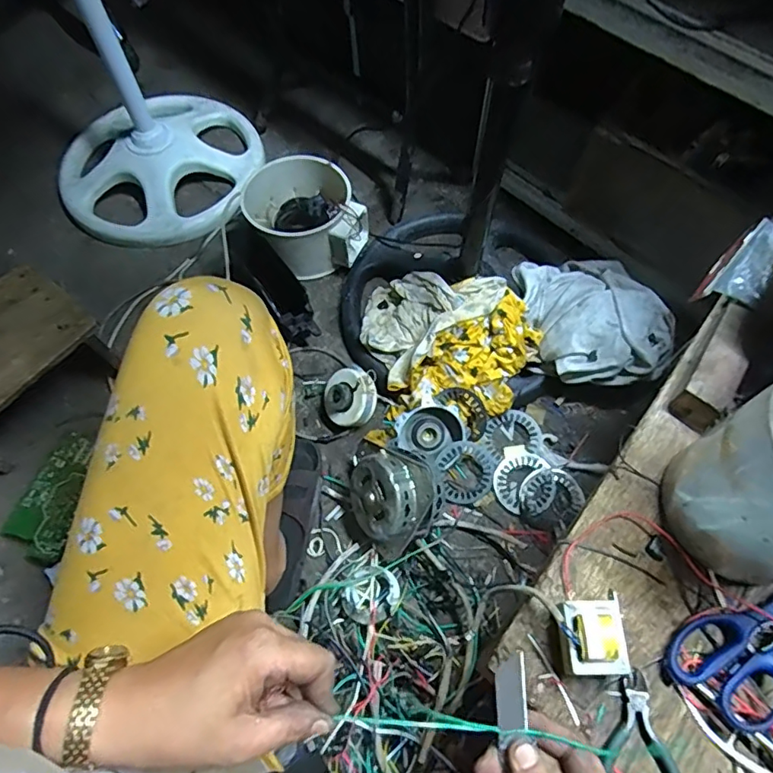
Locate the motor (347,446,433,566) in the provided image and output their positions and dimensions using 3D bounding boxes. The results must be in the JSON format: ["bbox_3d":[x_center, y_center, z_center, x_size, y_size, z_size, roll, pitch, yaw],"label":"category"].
[{"bbox_3d":[0.009,0.159,0.725,0.071,0.145,0.156,0,75,-41],"label":"motor"}]

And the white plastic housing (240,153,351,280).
[{"bbox_3d":[-0.152,-0.328,0.976,0.191,0.124,0.191,0,64,1],"label":"white plastic housing"}]

